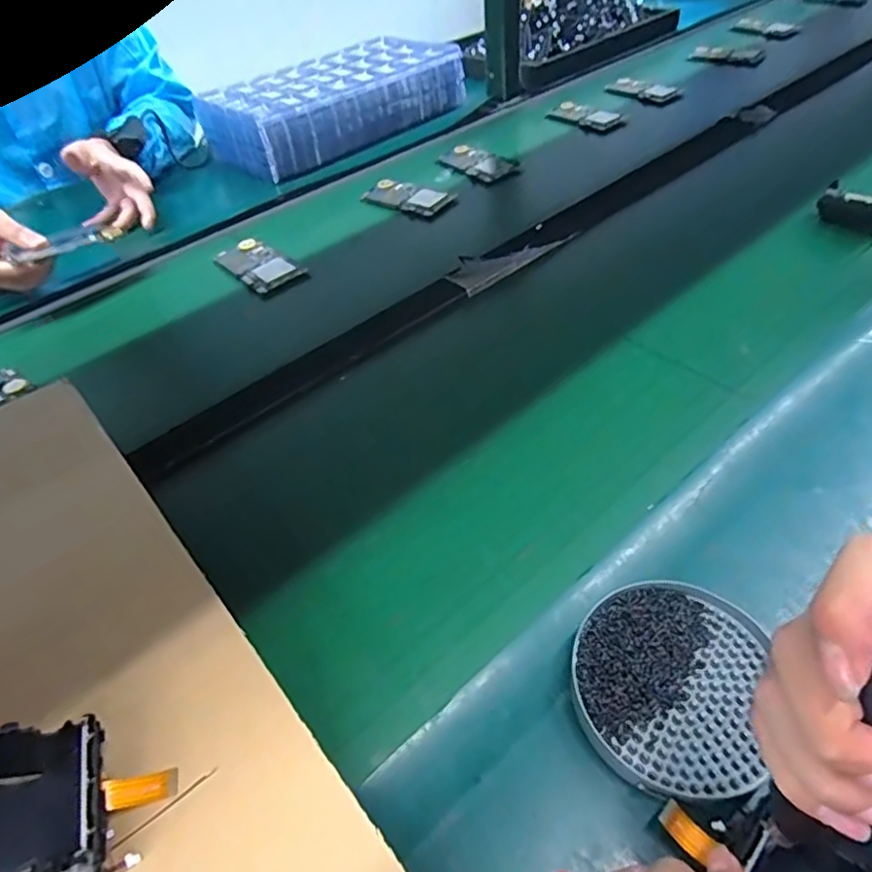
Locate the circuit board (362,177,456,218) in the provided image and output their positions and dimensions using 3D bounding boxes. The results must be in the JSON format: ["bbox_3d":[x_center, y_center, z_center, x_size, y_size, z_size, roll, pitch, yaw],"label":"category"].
[{"bbox_3d":[-0.041,-0.322,0.820,0.120,0.010,0.067,25,54,26],"label":"circuit board"}]

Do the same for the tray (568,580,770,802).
[{"bbox_3d":[0.126,0.136,0.340,0.097,0.020,0.111,9,48,13],"label":"tray"}]

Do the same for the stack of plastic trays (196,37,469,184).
[{"bbox_3d":[-0.165,-0.537,0.986,0.390,0.088,0.205,-36,53,-25],"label":"stack of plastic trays"}]

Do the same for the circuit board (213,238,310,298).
[{"bbox_3d":[-0.212,-0.208,0.727,0.066,0.009,0.120,-36,54,-25],"label":"circuit board"}]

